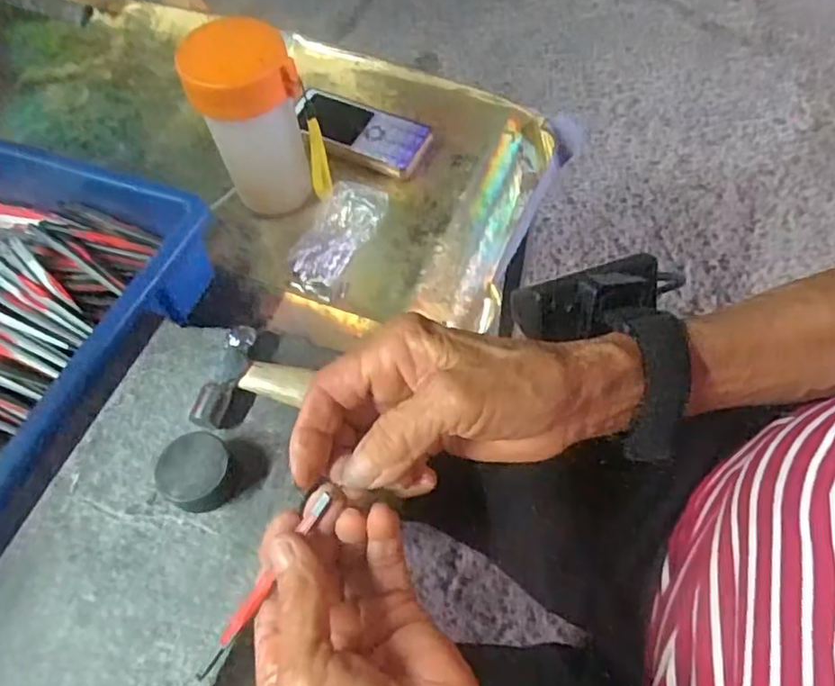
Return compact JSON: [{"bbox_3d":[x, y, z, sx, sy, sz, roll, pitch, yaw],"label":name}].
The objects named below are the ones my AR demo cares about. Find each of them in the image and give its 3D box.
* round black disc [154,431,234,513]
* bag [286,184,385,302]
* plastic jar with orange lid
[{"bbox_3d":[-0.116,0.068,0.325,0.035,0.019,0.037,-2,60,3],"label":"round black disc"},{"bbox_3d":[-0.065,-0.082,0.475,0.050,0.029,0.090,27,64,16],"label":"bag"},{"bbox_3d":[-0.116,-0.152,0.447,0.067,0.134,0.056,-20,61,-8],"label":"plastic jar with orange lid"}]

